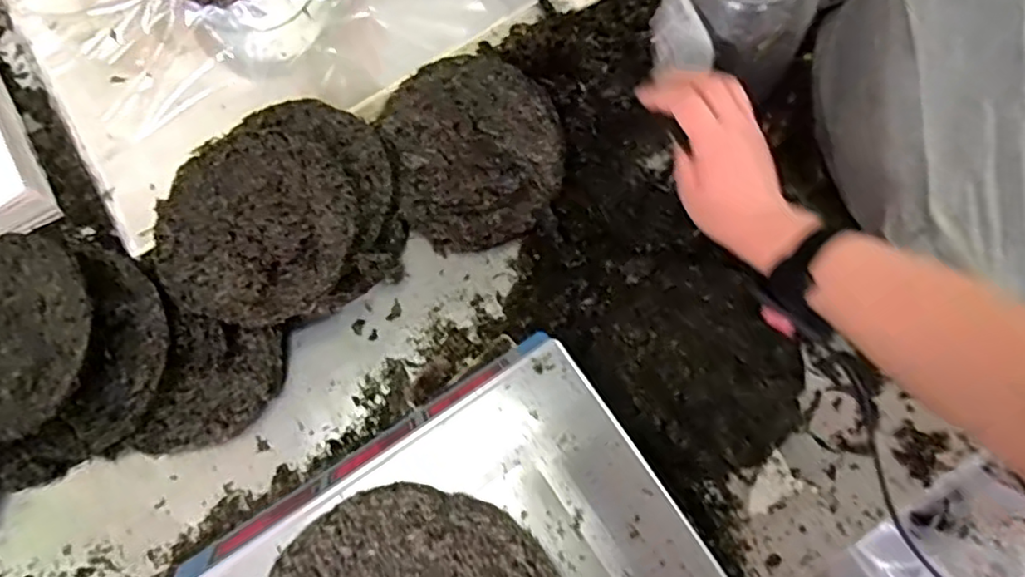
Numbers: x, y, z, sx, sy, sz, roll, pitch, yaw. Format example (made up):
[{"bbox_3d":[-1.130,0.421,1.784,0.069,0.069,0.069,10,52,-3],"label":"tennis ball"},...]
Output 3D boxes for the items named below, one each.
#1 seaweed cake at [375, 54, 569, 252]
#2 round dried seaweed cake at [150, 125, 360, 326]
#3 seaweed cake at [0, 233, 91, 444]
[{"bbox_3d":[-0.039,-0.147,0.663,0.177,0.035,0.187,-19,75,-3],"label":"seaweed cake"},{"bbox_3d":[-0.254,-0.064,0.627,0.194,0.037,0.201,0,75,2],"label":"round dried seaweed cake"},{"bbox_3d":[-0.478,0.042,0.601,0.174,0.011,0.188,-26,74,8],"label":"seaweed cake"}]

